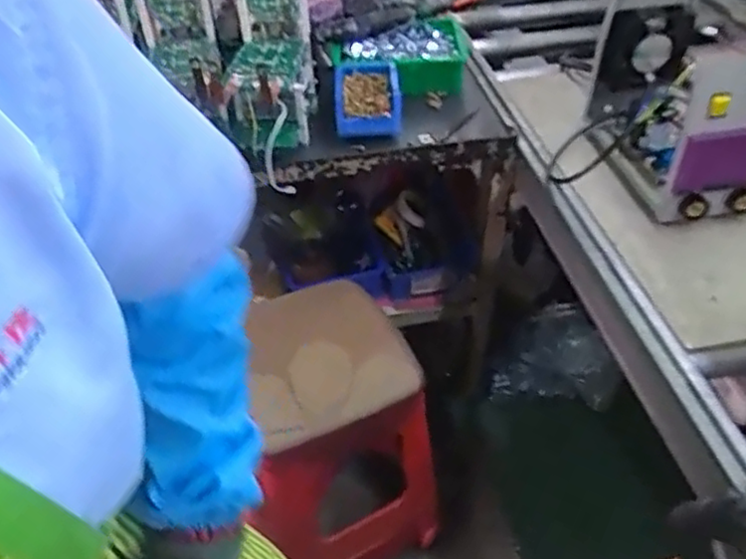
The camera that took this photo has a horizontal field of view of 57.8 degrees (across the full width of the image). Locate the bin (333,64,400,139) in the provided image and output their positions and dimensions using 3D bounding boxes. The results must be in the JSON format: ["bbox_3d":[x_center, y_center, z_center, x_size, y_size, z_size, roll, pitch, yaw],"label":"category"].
[{"bbox_3d":[-0.011,-0.320,1.192,0.113,0.051,0.173,-3,44,0],"label":"bin"}]

